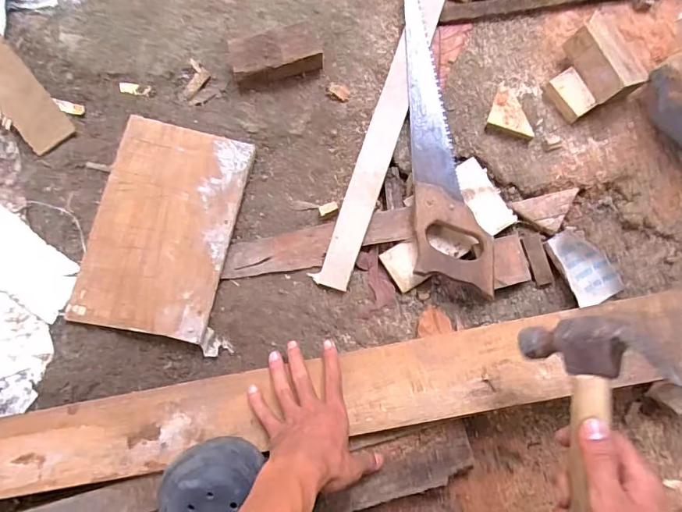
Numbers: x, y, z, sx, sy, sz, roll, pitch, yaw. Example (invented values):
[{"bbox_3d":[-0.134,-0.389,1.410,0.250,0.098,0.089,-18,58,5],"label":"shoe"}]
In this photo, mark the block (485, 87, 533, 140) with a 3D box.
[{"bbox_3d":[0.226,-0.184,0.609,0.059,0.018,0.057,21,82,4],"label":"block"}]

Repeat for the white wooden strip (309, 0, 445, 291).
[{"bbox_3d":[0.056,-0.162,0.604,0.046,0.011,0.423,19,83,10],"label":"white wooden strip"}]

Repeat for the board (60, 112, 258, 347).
[{"bbox_3d":[-0.224,-0.036,0.592,0.172,0.015,0.260,13,81,3],"label":"board"}]

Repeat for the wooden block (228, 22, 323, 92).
[{"bbox_3d":[-0.087,-0.265,0.618,0.114,0.040,0.054,-16,81,-2],"label":"wooden block"}]

